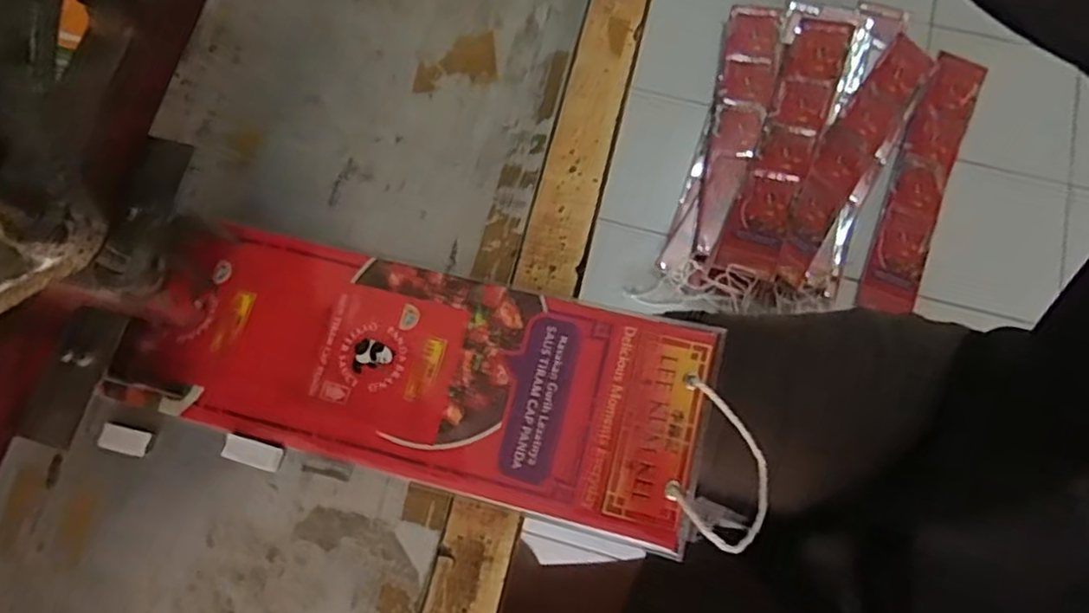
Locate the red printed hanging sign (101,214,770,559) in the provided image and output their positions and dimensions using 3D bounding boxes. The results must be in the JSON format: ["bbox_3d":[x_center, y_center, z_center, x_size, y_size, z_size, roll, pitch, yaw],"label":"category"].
[{"bbox_3d":[-0.055,0.032,0.345,0.311,0.011,0.110,14,75,7],"label":"red printed hanging sign"}]

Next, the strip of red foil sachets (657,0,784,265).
[{"bbox_3d":[0.362,-0.342,1.331,0.119,0.041,0.602,17,76,5],"label":"strip of red foil sachets"}]

